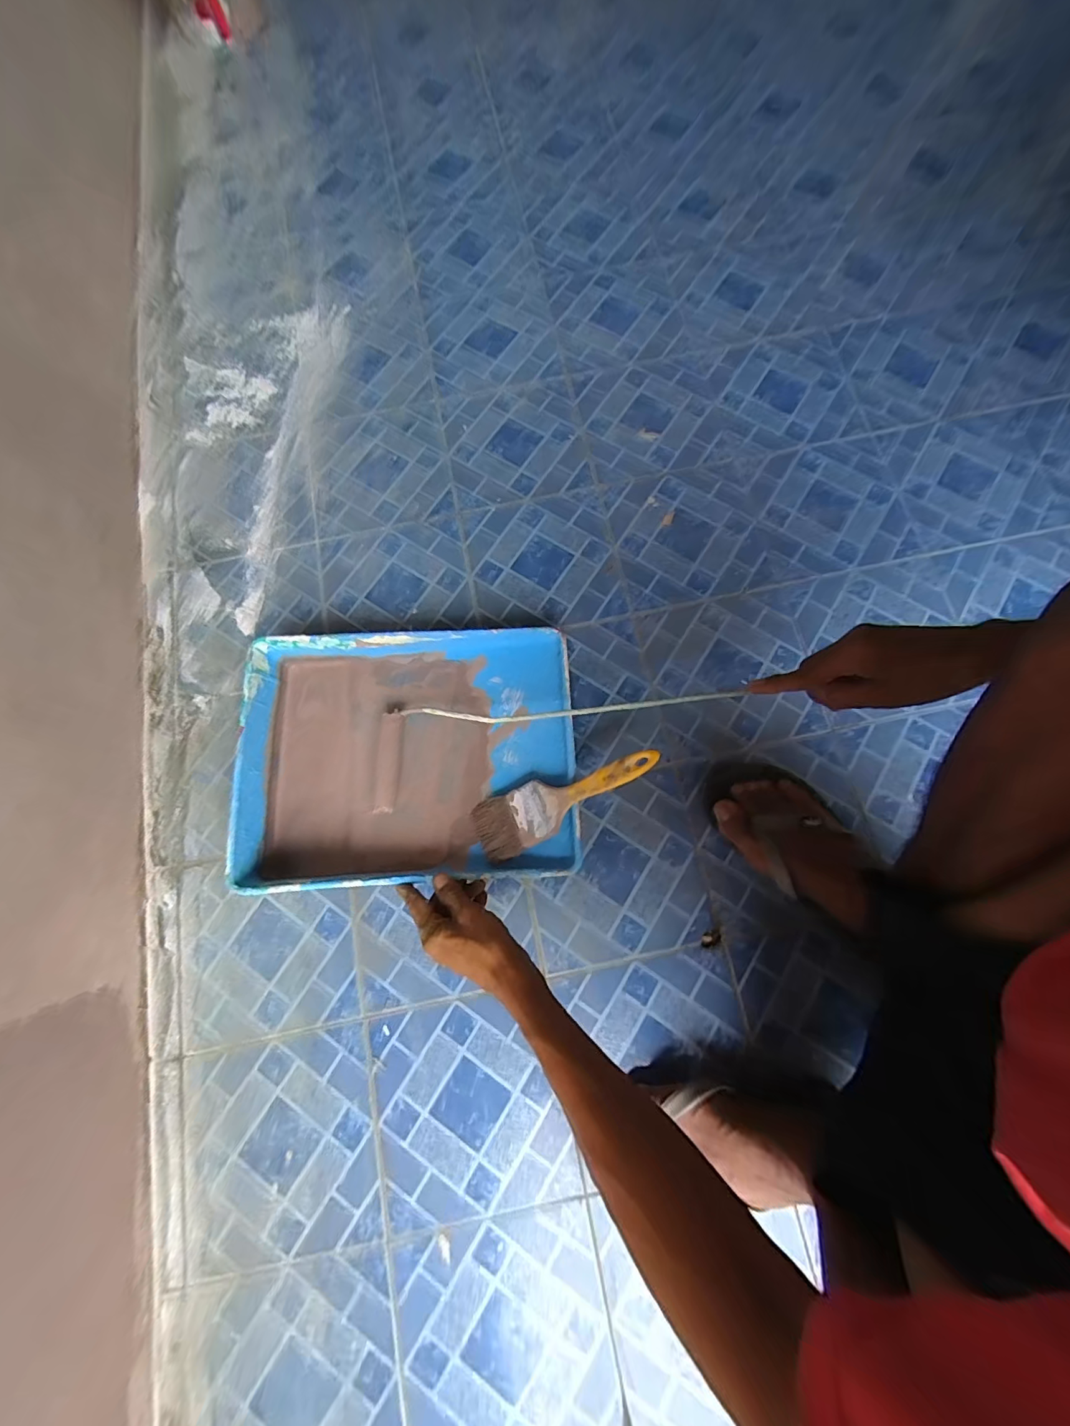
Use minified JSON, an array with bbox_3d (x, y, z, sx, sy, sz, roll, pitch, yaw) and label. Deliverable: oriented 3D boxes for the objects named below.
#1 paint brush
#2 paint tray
[{"bbox_3d":[0.030,0.090,0.497,0.205,0.013,0.062,-27,76,11],"label":"paint brush"},{"bbox_3d":[-0.138,0.046,0.538,0.354,0.070,0.268,-4,76,1],"label":"paint tray"}]

